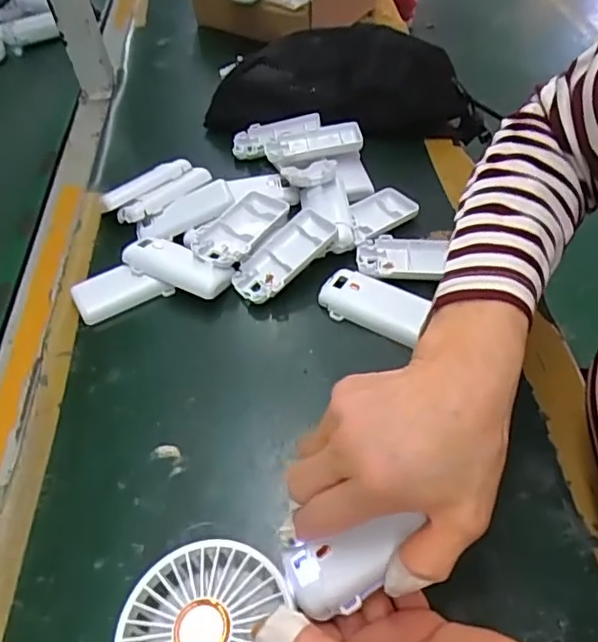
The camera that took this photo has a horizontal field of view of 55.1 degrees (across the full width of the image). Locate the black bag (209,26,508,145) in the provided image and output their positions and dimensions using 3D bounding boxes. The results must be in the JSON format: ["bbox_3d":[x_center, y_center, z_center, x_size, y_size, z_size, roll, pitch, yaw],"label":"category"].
[{"bbox_3d":[0.053,-0.257,0.626,0.294,0.087,0.129,5,50,11],"label":"black bag"}]

